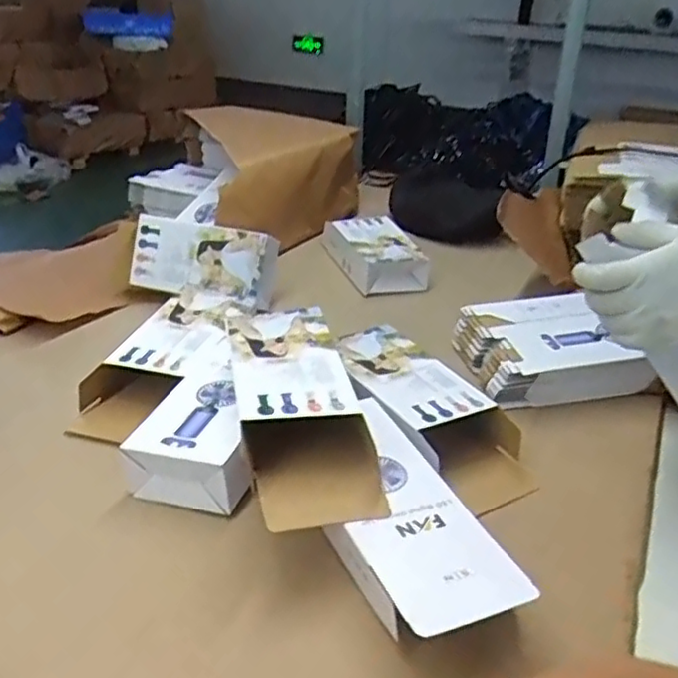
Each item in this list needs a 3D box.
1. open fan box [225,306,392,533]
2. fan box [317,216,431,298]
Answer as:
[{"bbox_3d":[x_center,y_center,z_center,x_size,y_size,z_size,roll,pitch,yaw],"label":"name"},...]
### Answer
[{"bbox_3d":[-0.039,0.059,0.580,0.096,0.067,0.240,-4,32,-18],"label":"open fan box"},{"bbox_3d":[0.057,-0.141,1.062,0.106,0.054,0.210,-4,33,-19],"label":"fan box"}]

